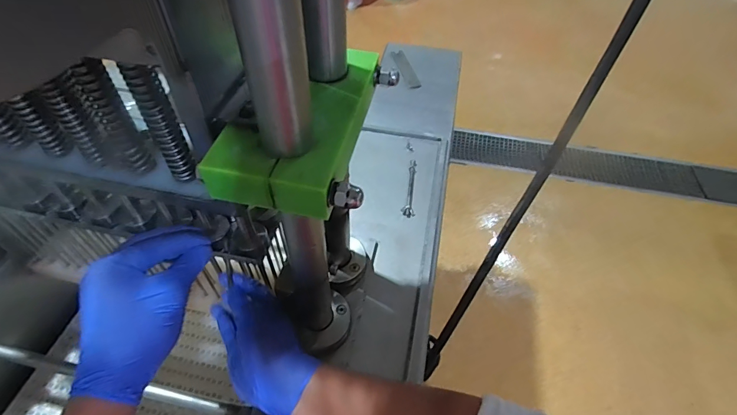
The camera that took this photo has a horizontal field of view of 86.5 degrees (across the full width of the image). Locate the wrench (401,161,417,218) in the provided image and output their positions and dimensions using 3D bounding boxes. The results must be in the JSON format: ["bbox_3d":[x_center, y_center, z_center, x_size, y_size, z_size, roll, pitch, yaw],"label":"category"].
[{"bbox_3d":[0.069,-0.036,0.658,0.021,0.007,0.127,5,50,2],"label":"wrench"}]

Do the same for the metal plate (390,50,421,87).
[{"bbox_3d":[0.085,-0.321,0.901,0.031,0.009,0.145,-10,51,-9],"label":"metal plate"}]

